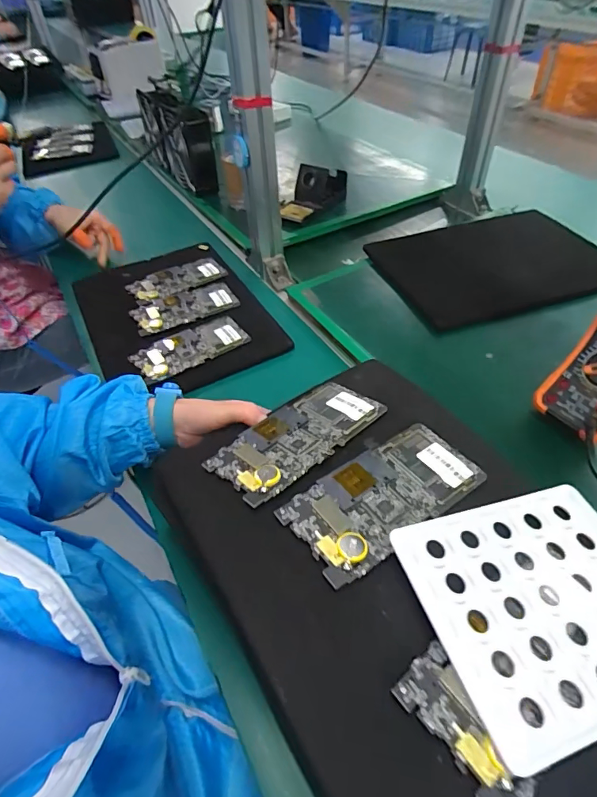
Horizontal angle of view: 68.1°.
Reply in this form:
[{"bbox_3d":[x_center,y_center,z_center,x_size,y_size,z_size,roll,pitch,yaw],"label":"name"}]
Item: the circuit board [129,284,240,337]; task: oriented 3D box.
[{"bbox_3d":[-0.175,-0.142,0.685,0.156,0.010,0.079,-20,49,-15],"label":"circuit board"}]

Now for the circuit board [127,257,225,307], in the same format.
[{"bbox_3d":[-0.201,-0.199,0.739,0.158,0.011,0.077,-27,52,-19],"label":"circuit board"}]

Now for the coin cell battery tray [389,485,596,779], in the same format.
[{"bbox_3d":[0.158,0.125,0.279,0.162,0.004,0.133,-8,45,-18],"label":"coin cell battery tray"}]

